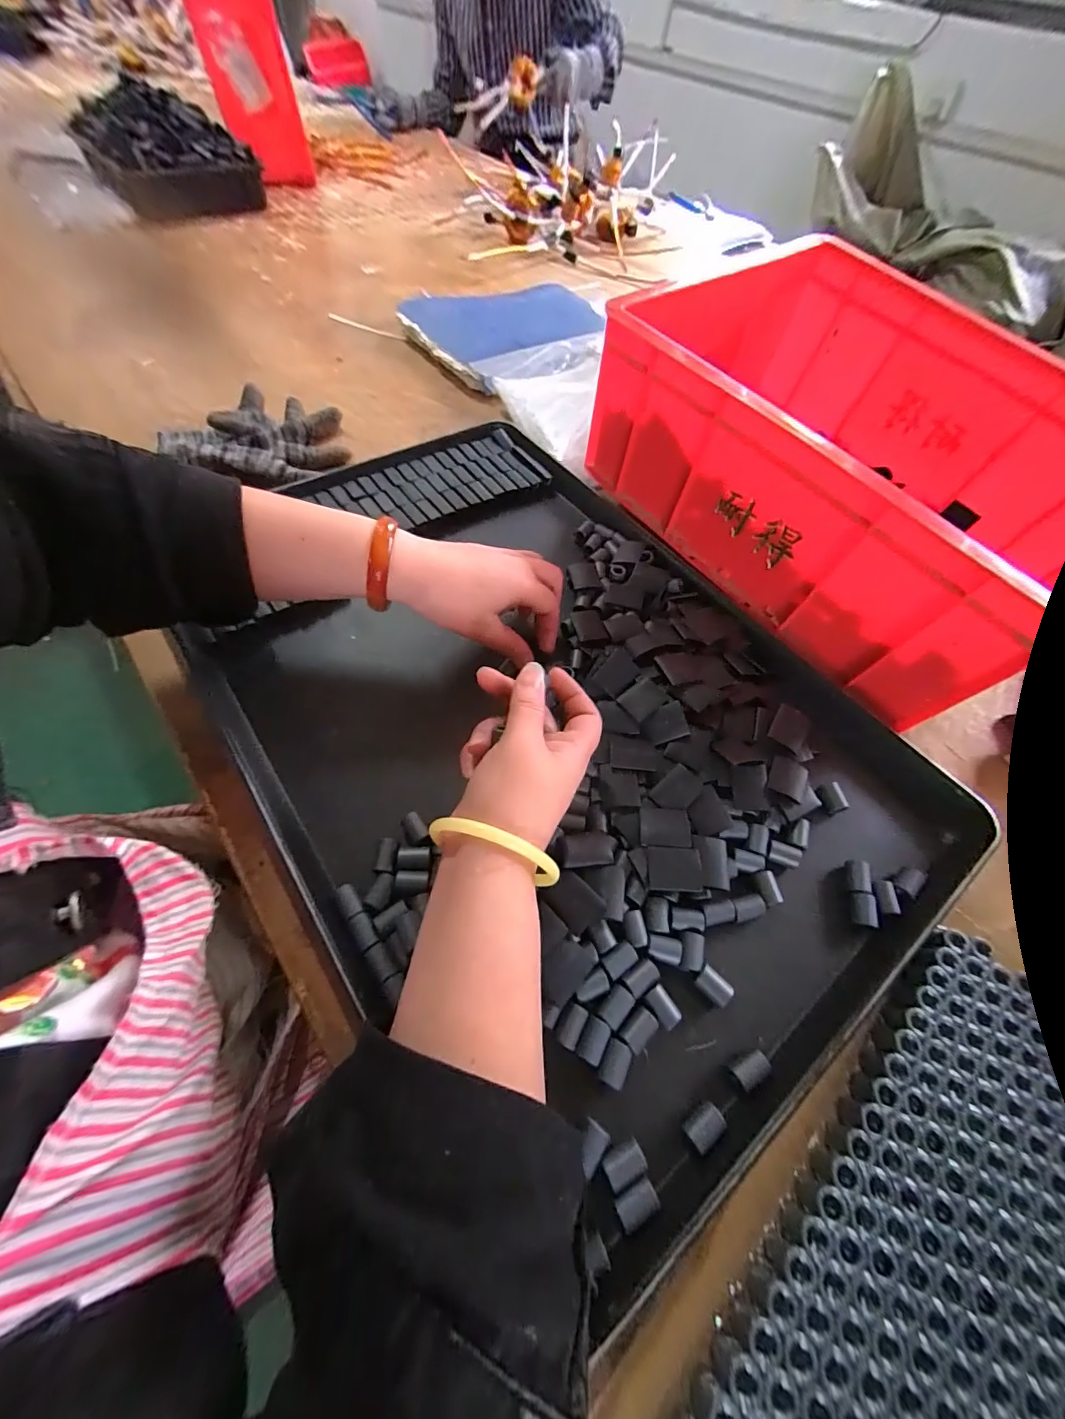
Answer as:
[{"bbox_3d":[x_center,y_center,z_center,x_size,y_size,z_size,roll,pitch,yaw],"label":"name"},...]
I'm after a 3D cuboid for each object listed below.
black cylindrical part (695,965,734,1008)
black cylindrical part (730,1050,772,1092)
[{"bbox_3d":[0.104,0.160,0.276,0.020,0.012,0.013,40,64,19],"label":"black cylindrical part"},{"bbox_3d":[0.116,0.194,0.255,0.022,0.012,0.013,-17,61,-13],"label":"black cylindrical part"}]

